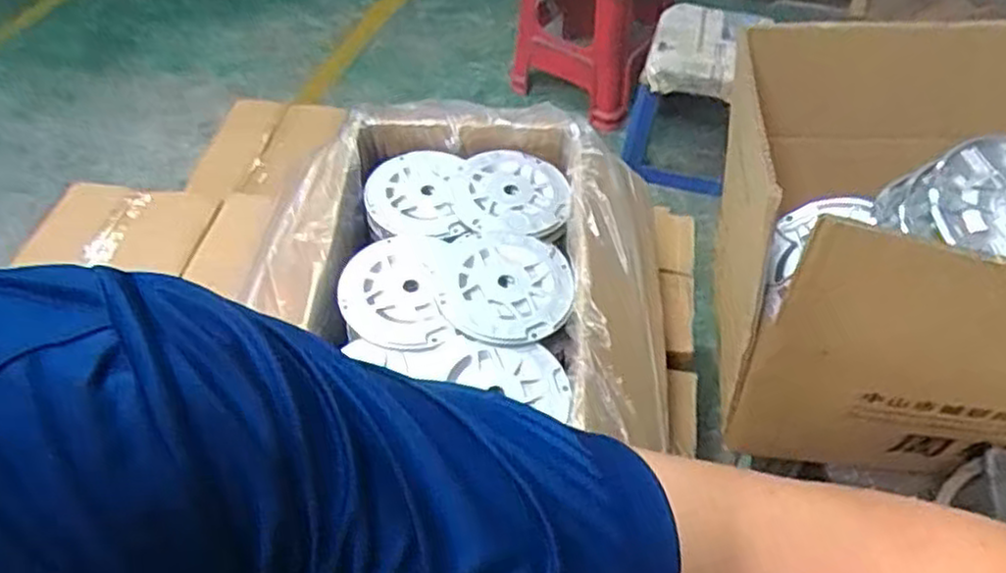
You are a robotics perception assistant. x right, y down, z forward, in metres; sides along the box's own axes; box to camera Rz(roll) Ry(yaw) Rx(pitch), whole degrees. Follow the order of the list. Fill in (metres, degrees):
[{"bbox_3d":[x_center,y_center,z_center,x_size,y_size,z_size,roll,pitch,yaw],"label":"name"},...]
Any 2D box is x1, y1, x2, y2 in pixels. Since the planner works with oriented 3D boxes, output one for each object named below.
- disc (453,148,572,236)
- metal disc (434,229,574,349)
[{"bbox_3d":[0.010,-0.107,0.847,0.125,0.020,0.129,-1,51,2],"label":"disc"},{"bbox_3d":[0.000,-0.004,0.757,0.132,0.017,0.147,-9,52,-5],"label":"metal disc"}]

